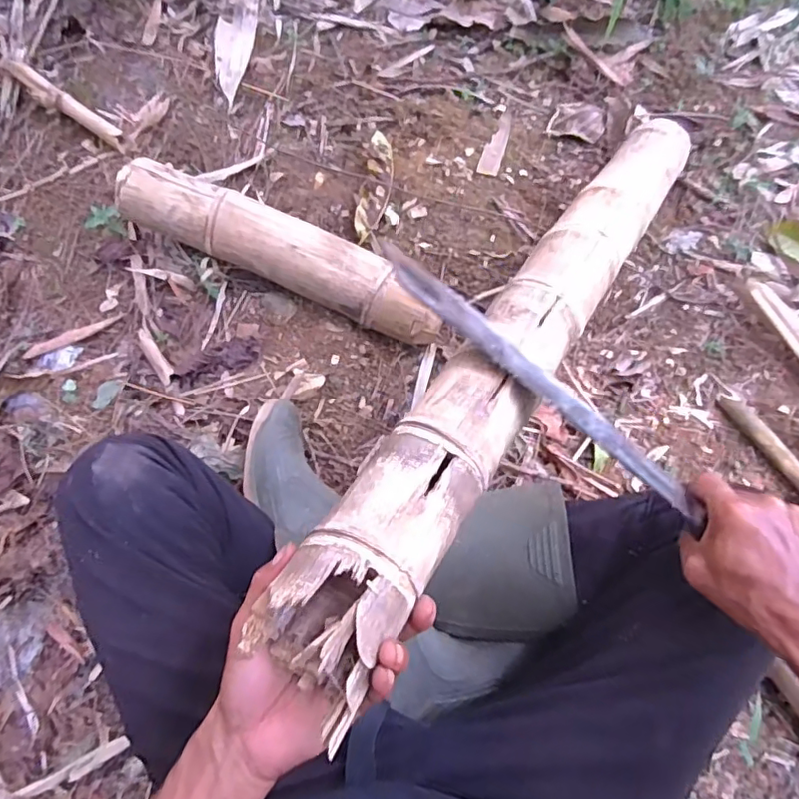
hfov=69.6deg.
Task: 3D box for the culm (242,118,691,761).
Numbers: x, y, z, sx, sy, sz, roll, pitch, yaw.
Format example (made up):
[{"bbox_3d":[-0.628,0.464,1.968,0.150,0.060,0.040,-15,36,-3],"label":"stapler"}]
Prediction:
[{"bbox_3d":[0.127,-0.074,0.524,0.078,0.068,0.730,33,54,8],"label":"culm"}]

